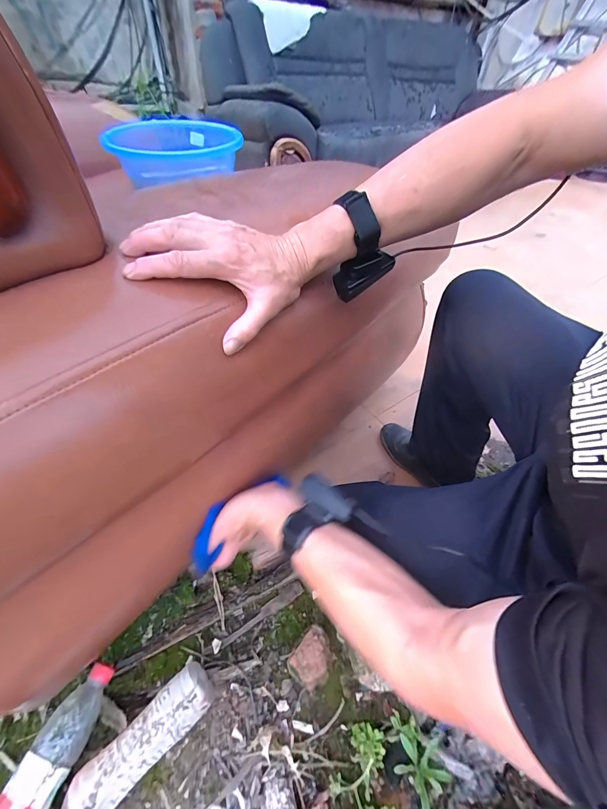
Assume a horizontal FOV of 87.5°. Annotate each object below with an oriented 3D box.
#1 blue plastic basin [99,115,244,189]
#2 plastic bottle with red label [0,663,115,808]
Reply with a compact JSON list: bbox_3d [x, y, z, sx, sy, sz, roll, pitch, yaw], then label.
[{"bbox_3d":[-0.324,-0.634,0.799,0.303,0.101,0.282,2,47,-2],"label":"blue plastic basin"},{"bbox_3d":[-0.345,0.489,0.421,0.066,0.064,0.227,14,48,9],"label":"plastic bottle with red label"}]

